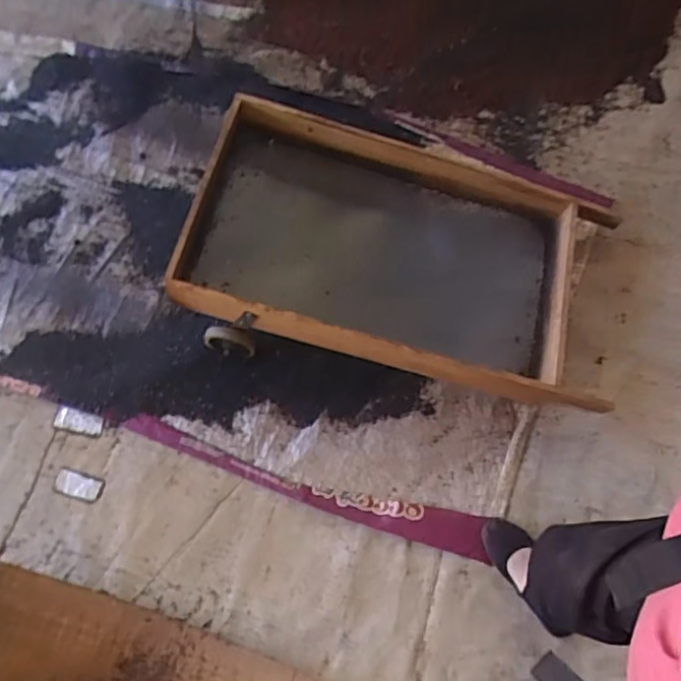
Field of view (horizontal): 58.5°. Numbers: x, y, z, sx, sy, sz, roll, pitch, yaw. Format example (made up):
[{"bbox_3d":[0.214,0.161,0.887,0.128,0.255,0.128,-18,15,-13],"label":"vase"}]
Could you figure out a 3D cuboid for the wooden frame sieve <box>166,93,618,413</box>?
[{"bbox_3d":[0.144,-0.198,1.435,0.964,0.161,0.577,13,70,-7],"label":"wooden frame sieve"}]

